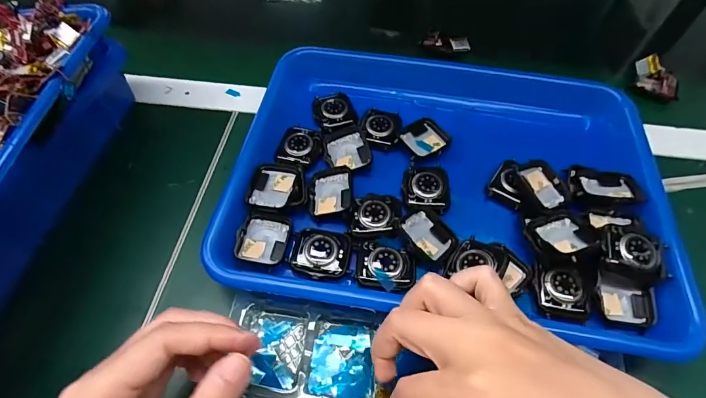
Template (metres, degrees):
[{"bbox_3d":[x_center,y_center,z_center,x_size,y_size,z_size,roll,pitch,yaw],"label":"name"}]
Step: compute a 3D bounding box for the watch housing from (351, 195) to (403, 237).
[{"bbox_3d":[0.018,0.011,0.292,0.037,0.012,0.036,6,56,3],"label":"watch housing"}]

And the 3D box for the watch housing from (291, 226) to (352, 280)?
[{"bbox_3d":[-0.023,0.038,0.276,0.040,0.011,0.037,10,56,6],"label":"watch housing"}]

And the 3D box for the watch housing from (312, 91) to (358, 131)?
[{"bbox_3d":[-0.017,-0.082,0.352,0.036,0.008,0.040,-15,57,-10],"label":"watch housing"}]

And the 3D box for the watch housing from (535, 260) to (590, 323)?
[{"bbox_3d":[0.145,0.061,0.261,0.032,0.013,0.040,5,56,3],"label":"watch housing"}]

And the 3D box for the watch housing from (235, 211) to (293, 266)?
[{"bbox_3d":[-0.065,0.028,0.284,0.036,0.010,0.042,8,56,5],"label":"watch housing"}]

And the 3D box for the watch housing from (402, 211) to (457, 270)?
[{"bbox_3d":[0.056,0.028,0.284,0.043,0.007,0.034,44,56,11],"label":"watch housing"}]

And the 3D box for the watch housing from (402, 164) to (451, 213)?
[{"bbox_3d":[0.060,-0.009,0.308,0.038,0.010,0.044,9,56,5],"label":"watch housing"}]

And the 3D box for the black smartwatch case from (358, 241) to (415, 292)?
[{"bbox_3d":[0.023,0.048,0.270,0.041,0.008,0.031,14,57,8],"label":"black smartwatch case"}]

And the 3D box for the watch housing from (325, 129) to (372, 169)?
[{"bbox_3d":[-0.005,-0.042,0.328,0.036,0.010,0.038,-8,56,-6],"label":"watch housing"}]

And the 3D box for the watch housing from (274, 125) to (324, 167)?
[{"bbox_3d":[-0.046,-0.046,0.329,0.035,0.009,0.044,16,57,10],"label":"watch housing"}]

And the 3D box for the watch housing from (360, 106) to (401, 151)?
[{"bbox_3d":[0.025,-0.066,0.342,0.035,0.008,0.048,7,56,4],"label":"watch housing"}]

